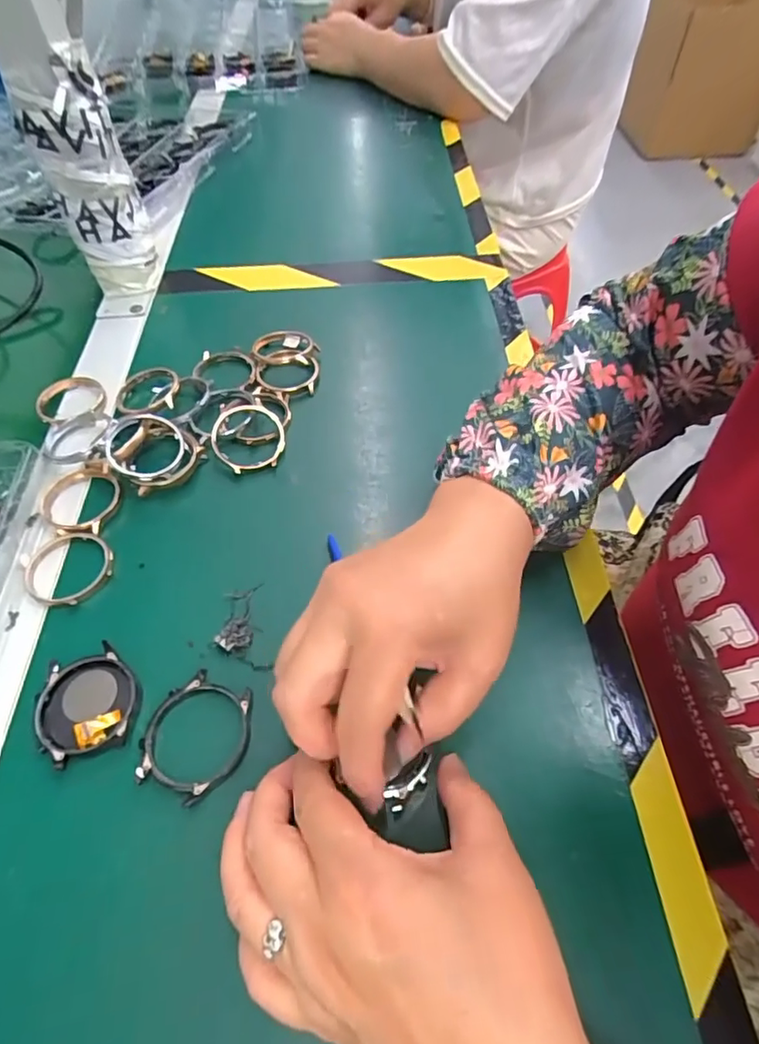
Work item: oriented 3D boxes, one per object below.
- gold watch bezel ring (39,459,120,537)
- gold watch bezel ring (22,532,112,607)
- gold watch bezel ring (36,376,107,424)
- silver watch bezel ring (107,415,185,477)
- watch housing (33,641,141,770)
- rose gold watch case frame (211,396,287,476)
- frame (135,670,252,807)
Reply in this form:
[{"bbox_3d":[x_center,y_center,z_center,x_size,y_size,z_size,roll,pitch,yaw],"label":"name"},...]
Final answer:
[{"bbox_3d":[-0.182,-0.016,0.329,0.043,0.012,0.051,-7,56,-8],"label":"gold watch bezel ring"},{"bbox_3d":[-0.173,0.026,0.304,0.045,0.007,0.048,-1,54,1],"label":"gold watch bezel ring"},{"bbox_3d":[-0.214,-0.082,0.378,0.045,0.008,0.045,-1,54,1],"label":"gold watch bezel ring"},{"bbox_3d":[-0.145,-0.047,0.338,0.044,0.006,0.046,6,62,-11],"label":"silver watch bezel ring"},{"bbox_3d":[-0.138,0.085,0.257,0.044,0.012,0.048,-19,55,-11],"label":"watch housing"},{"bbox_3d":[-0.084,-0.054,0.353,0.047,0.007,0.048,-30,77,-17],"label":"rose gold watch case frame"},{"bbox_3d":[-0.083,0.098,0.250,0.047,0.006,0.053,16,56,13],"label":"frame"}]

